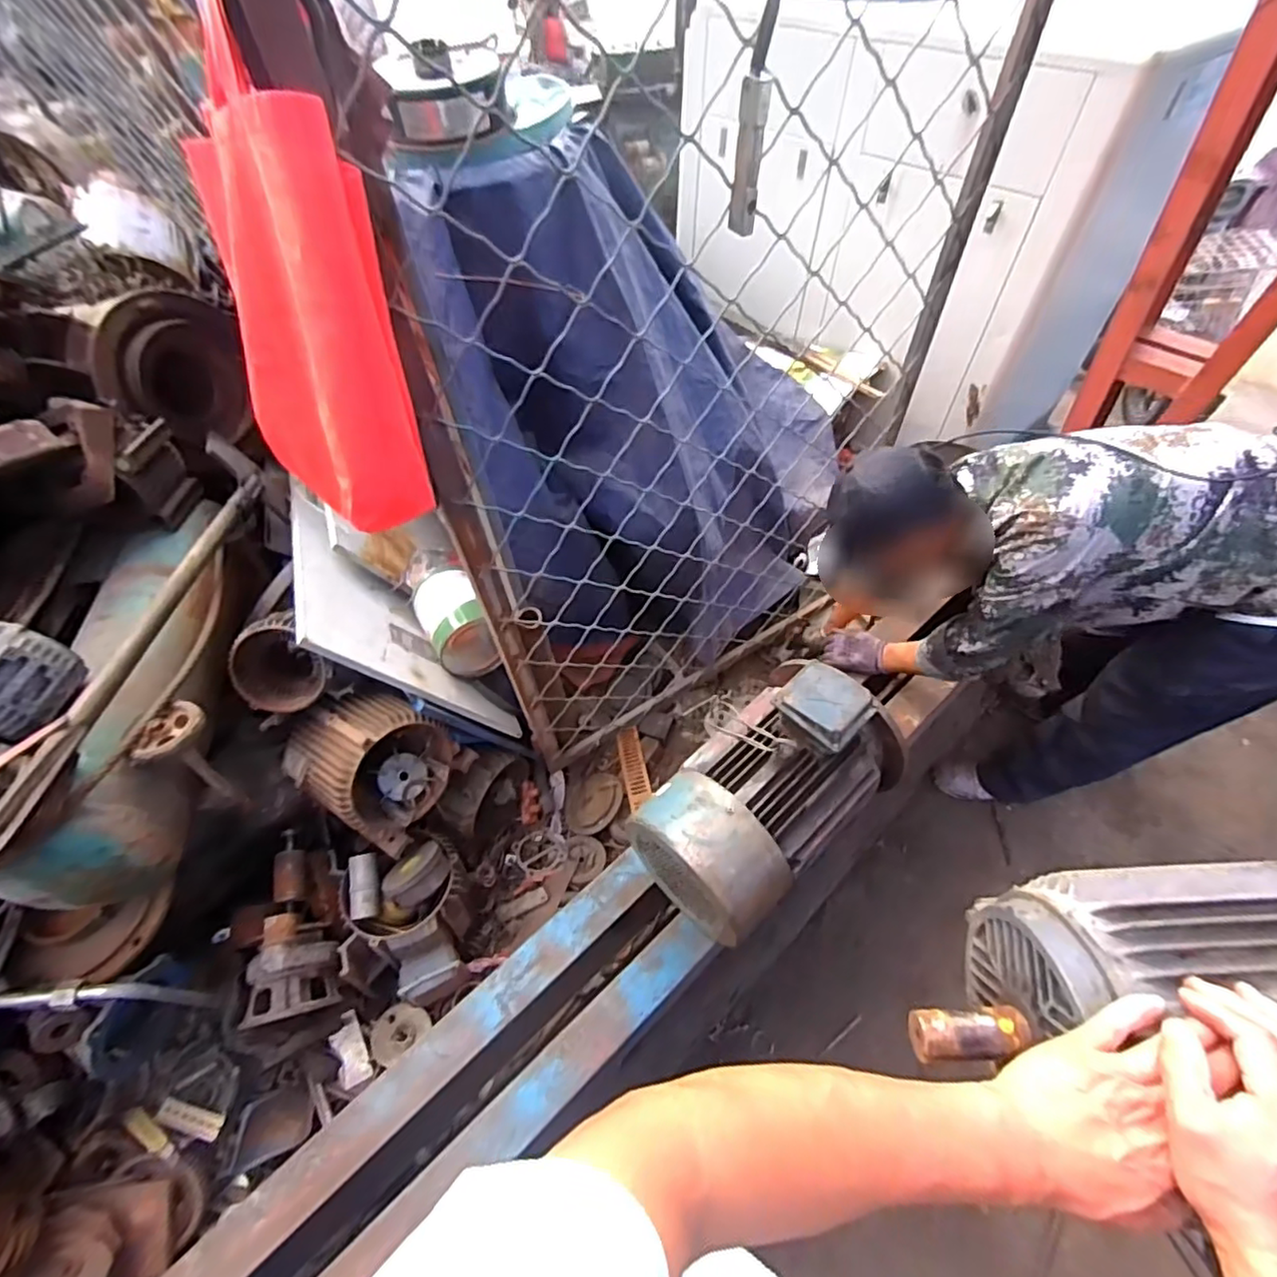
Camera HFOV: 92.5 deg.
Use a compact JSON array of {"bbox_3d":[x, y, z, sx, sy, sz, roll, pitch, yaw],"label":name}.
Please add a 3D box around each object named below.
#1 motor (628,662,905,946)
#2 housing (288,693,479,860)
[{"bbox_3d":[0.224,0.242,1.016,0.435,0.292,0.246,-35,59,-22],"label":"motor"},{"bbox_3d":[-0.560,0.244,1.283,0.272,0.218,0.254,27,59,21],"label":"housing"}]

